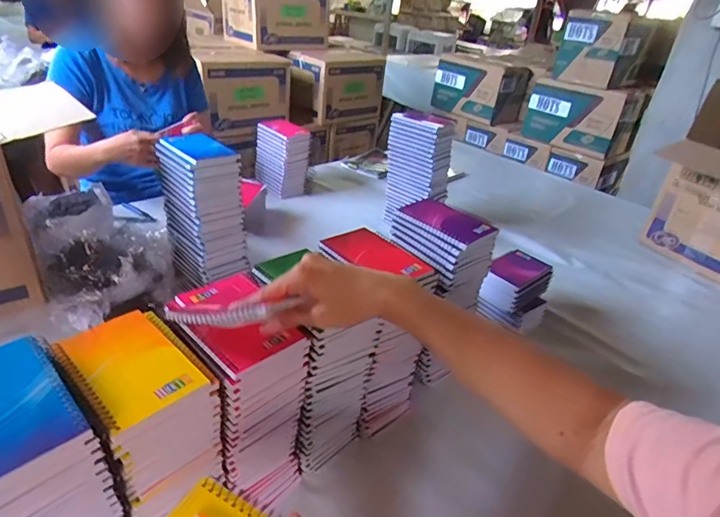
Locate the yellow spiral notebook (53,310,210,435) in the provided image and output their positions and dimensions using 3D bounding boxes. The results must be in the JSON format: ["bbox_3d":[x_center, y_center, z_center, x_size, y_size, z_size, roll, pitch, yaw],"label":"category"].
[{"bbox_3d":[-0.202,0.092,0.398,0.119,0.011,0.079,29,38,32],"label":"yellow spiral notebook"}]

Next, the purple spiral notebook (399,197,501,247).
[{"bbox_3d":[0.125,-0.060,0.668,0.128,0.012,0.085,31,39,34],"label":"purple spiral notebook"}]

